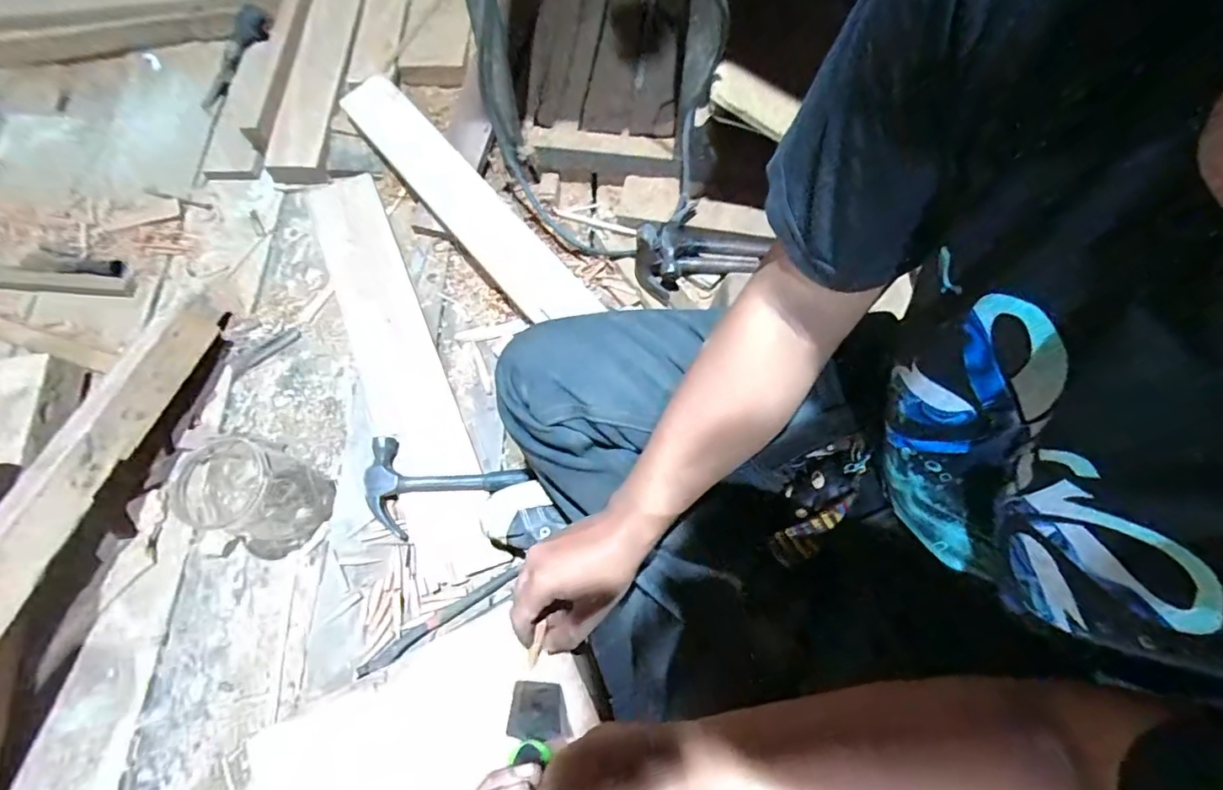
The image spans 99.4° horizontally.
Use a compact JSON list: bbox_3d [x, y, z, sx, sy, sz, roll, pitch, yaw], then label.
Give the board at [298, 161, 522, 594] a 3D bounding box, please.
[{"bbox_3d":[-0.312,-0.063,0.744,0.108,0.024,0.659,-24,71,-7],"label":"board"}]

